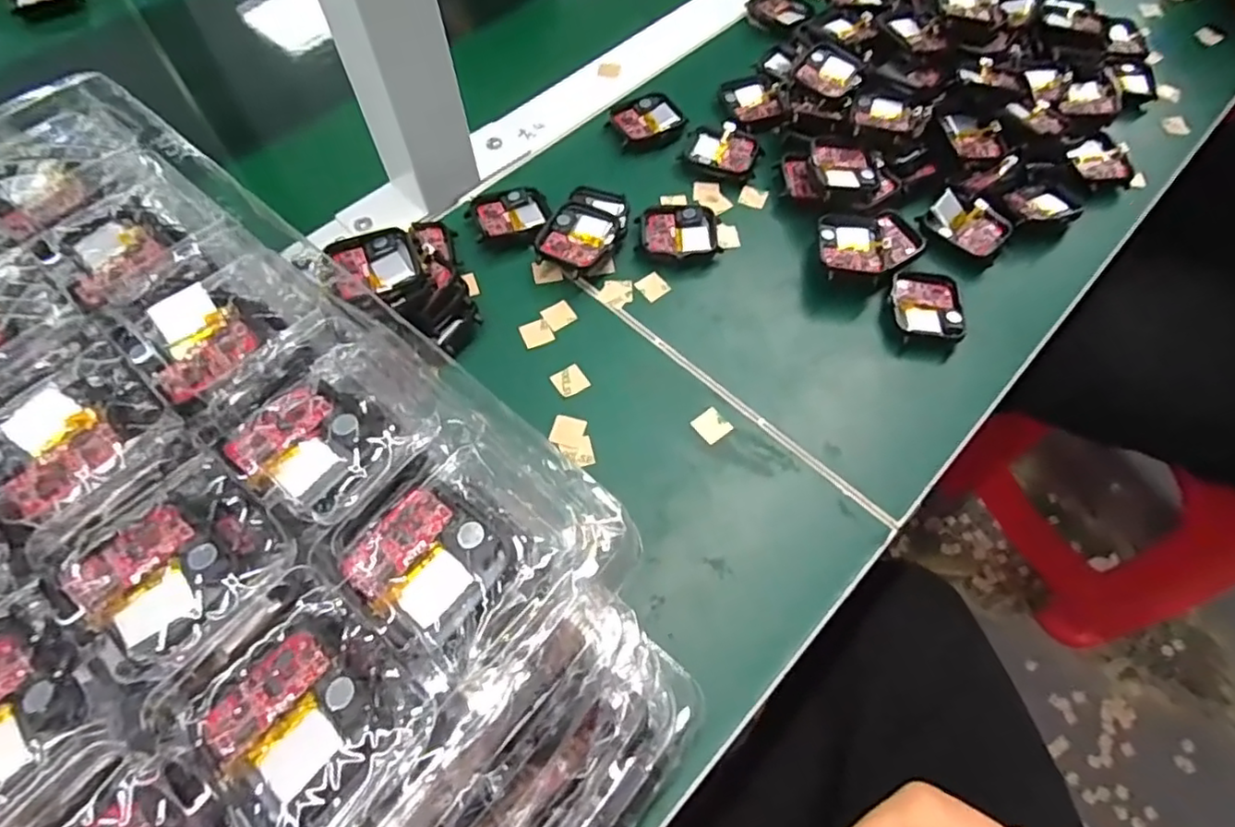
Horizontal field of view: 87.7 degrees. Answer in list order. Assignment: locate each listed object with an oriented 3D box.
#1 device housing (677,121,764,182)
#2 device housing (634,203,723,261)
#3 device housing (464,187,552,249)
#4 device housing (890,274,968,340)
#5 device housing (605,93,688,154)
[{"bbox_3d":[0.064,-0.162,0.396,0.047,0.009,0.037,17,63,9],"label":"device housing"},{"bbox_3d":[0.034,-0.102,0.367,0.047,0.010,0.037,-8,62,-4],"label":"device housing"},{"bbox_3d":[-0.061,-0.114,0.373,0.047,0.009,0.041,-22,64,-12],"label":"device housing"},{"bbox_3d":[0.163,-0.056,0.339,0.036,0.008,0.040,5,61,3],"label":"device housing"},{"bbox_3d":[0.017,-0.187,0.413,0.043,0.009,0.047,-30,65,-15],"label":"device housing"}]

